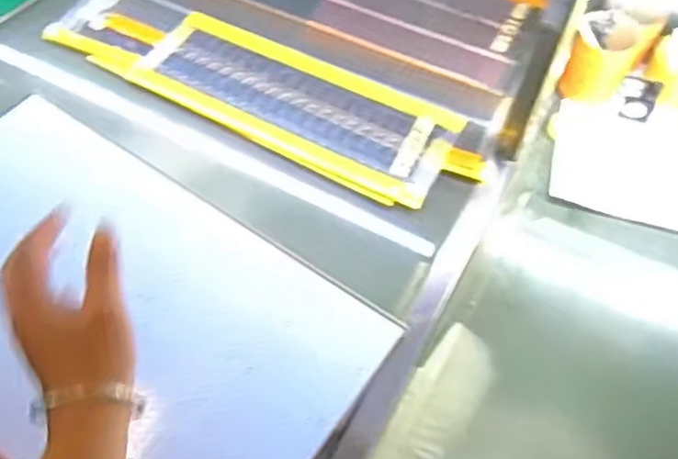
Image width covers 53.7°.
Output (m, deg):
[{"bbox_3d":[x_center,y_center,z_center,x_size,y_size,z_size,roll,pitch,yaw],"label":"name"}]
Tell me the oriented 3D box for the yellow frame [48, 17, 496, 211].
[{"bbox_3d":[-0.097,-0.199,0.925,0.606,0.025,0.171,25,57,14],"label":"yellow frame"}]

